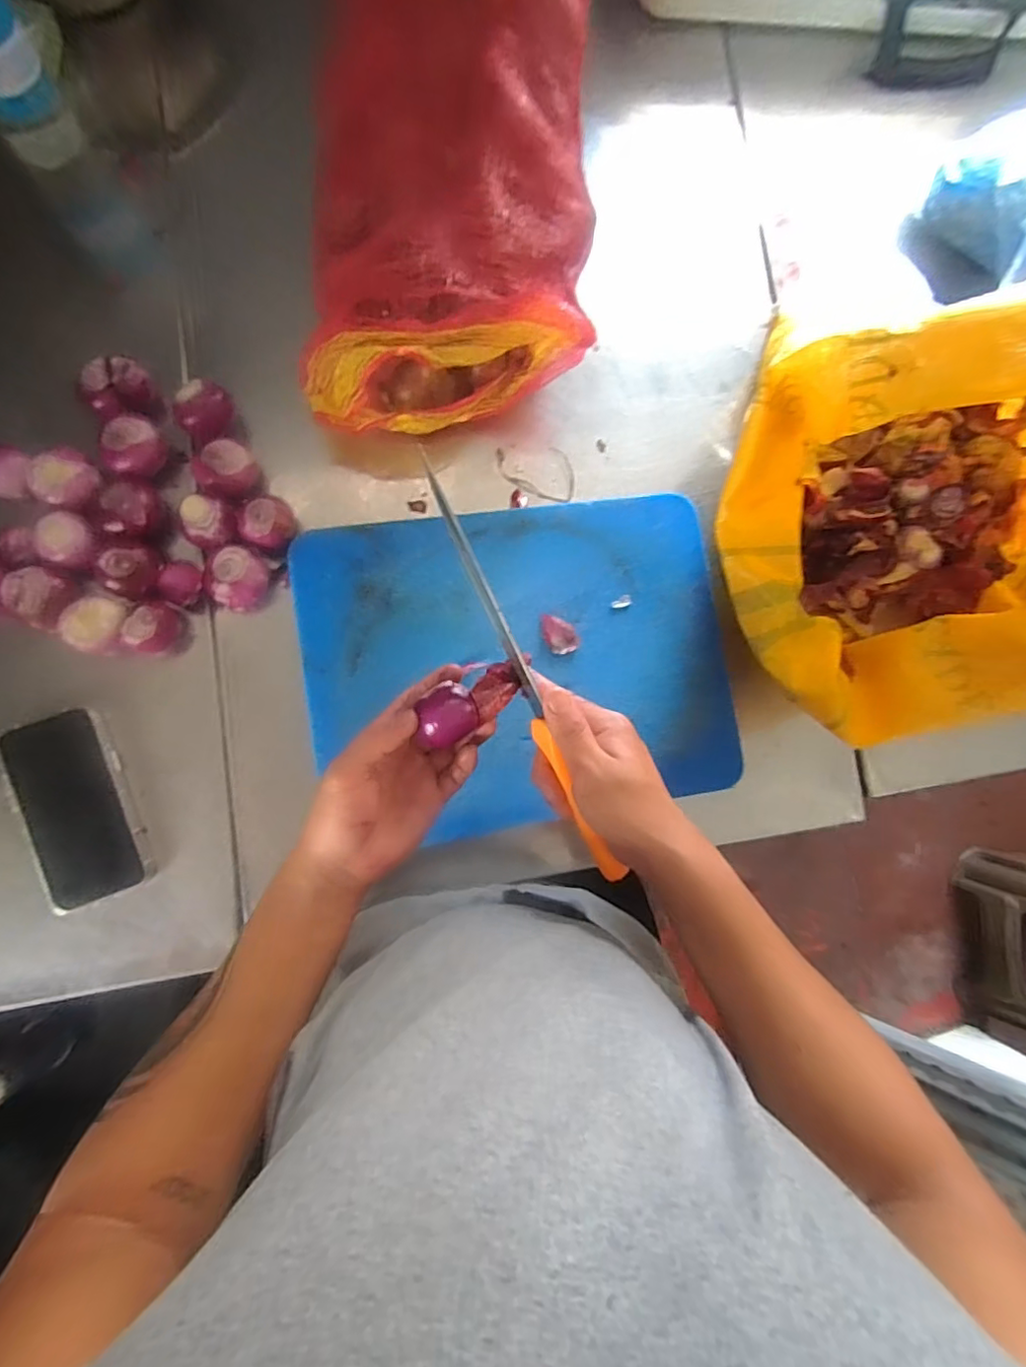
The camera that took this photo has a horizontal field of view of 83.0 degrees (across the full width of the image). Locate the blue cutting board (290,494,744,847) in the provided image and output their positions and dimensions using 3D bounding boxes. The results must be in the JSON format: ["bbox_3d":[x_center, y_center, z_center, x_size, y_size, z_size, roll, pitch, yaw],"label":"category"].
[{"bbox_3d":[0.010,-0.020,0.541,0.384,0.021,0.292,-9,86,-9],"label":"blue cutting board"}]

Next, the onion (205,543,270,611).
[{"bbox_3d":[-0.245,-0.094,0.519,0.047,0.037,0.051,1,85,-8],"label":"onion"}]

